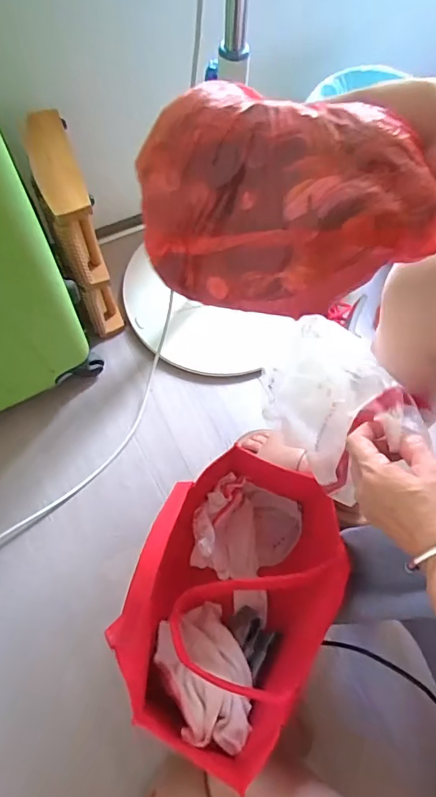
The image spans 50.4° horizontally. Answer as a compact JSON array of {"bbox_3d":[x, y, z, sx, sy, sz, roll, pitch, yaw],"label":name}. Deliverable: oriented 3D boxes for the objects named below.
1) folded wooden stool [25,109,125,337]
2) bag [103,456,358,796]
[{"bbox_3d":[-0.234,-0.263,0.780,0.068,0.344,0.191,-19,70,-10],"label":"folded wooden stool"},{"bbox_3d":[0.016,0.251,0.613,0.211,0.248,0.328,23,68,7],"label":"bag"}]

